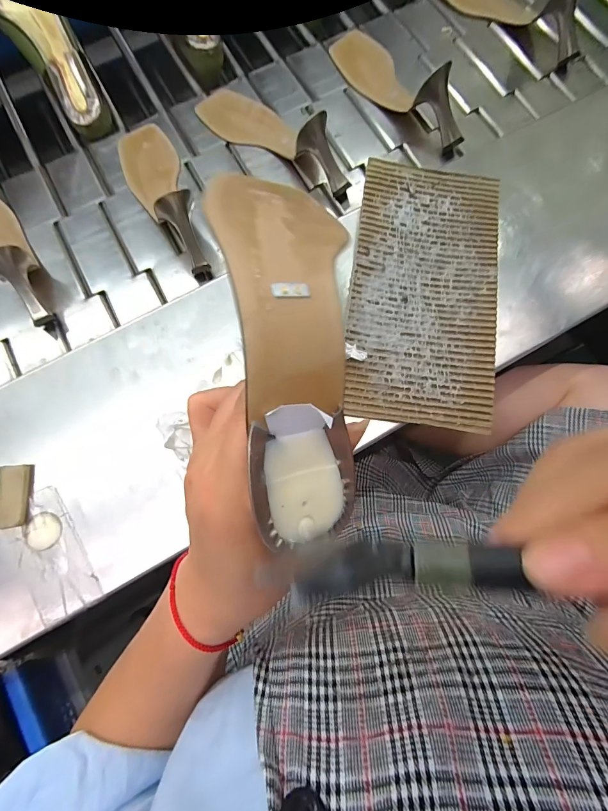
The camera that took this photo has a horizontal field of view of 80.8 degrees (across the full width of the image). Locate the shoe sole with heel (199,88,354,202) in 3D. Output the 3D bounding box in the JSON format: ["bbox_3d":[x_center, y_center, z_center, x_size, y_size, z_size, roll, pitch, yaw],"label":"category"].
[{"bbox_3d":[-0.036,-0.375,0.468,0.255,0.065,0.076,34,80,9],"label":"shoe sole with heel"}]

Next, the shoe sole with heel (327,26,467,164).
[{"bbox_3d":[0.121,-0.450,0.483,0.077,0.068,0.256,-26,77,-5],"label":"shoe sole with heel"}]

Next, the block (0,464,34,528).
[{"bbox_3d":[-0.286,0.089,0.352,0.030,0.010,0.058,-8,77,-1],"label":"block"}]

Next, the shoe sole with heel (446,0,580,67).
[{"bbox_3d":[0.313,-0.596,0.533,0.086,0.085,0.245,-34,65,-7],"label":"shoe sole with heel"}]

